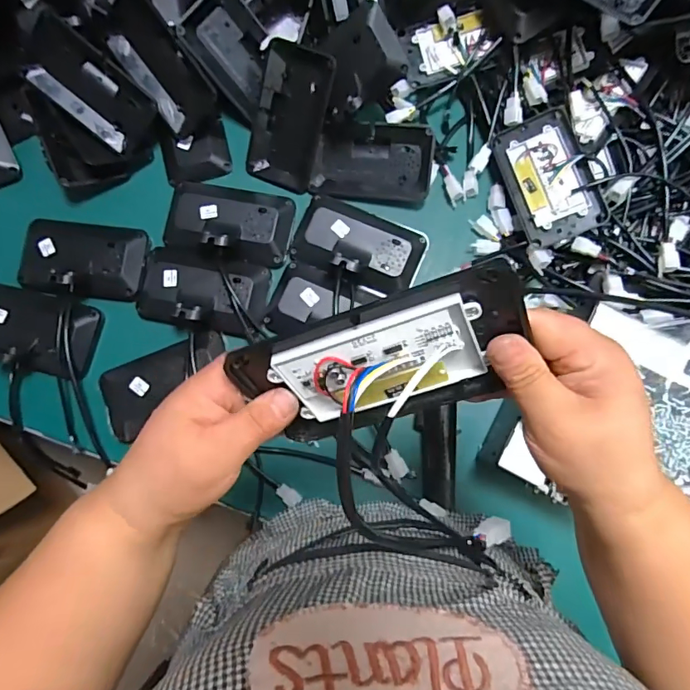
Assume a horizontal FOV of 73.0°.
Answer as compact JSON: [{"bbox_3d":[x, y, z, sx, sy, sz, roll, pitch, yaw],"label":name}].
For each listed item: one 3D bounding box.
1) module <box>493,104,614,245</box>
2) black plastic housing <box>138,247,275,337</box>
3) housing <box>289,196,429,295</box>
[{"bbox_3d":[0.241,-0.201,0.553,0.089,0.017,0.154,-20,77,18],"label":"module"},{"bbox_3d":[-0.177,-0.069,0.563,0.159,0.036,0.095,11,83,4],"label":"black plastic housing"},{"bbox_3d":[0.016,-0.126,0.571,0.158,0.052,0.095,19,83,5],"label":"housing"}]

